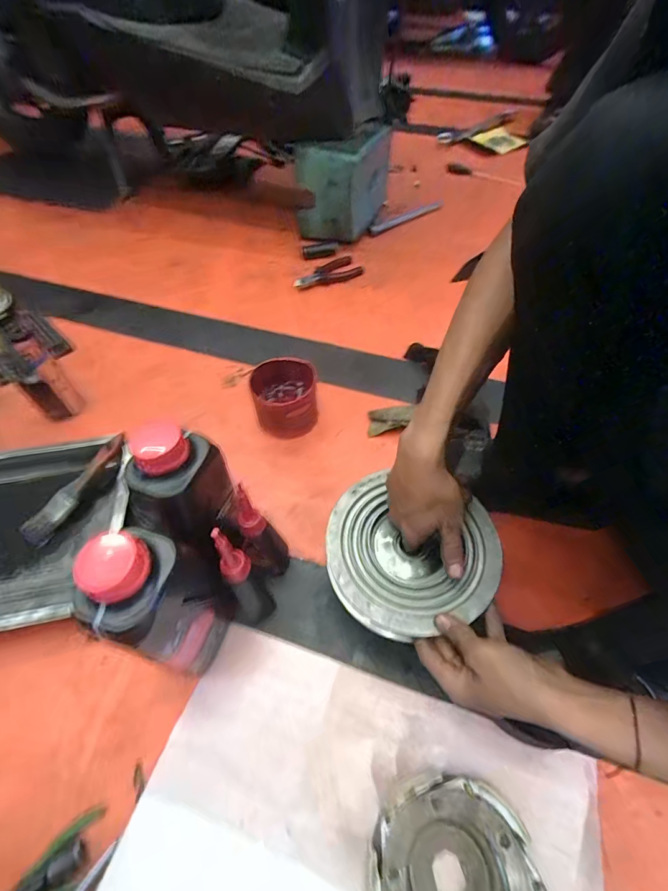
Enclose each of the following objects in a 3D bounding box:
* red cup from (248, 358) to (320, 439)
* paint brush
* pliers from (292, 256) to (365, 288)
[{"bbox_3d":[-0.073,-0.069,0.624,0.095,0.086,0.092,0,54,0],"label":"red cup"},{"bbox_3d":[-0.353,0.055,0.557,0.045,0.012,0.172,29,72,20],"label":"paint brush"},{"bbox_3d":[-0.013,-0.376,0.890,0.168,0.022,0.057,-32,60,-21],"label":"pliers"}]

